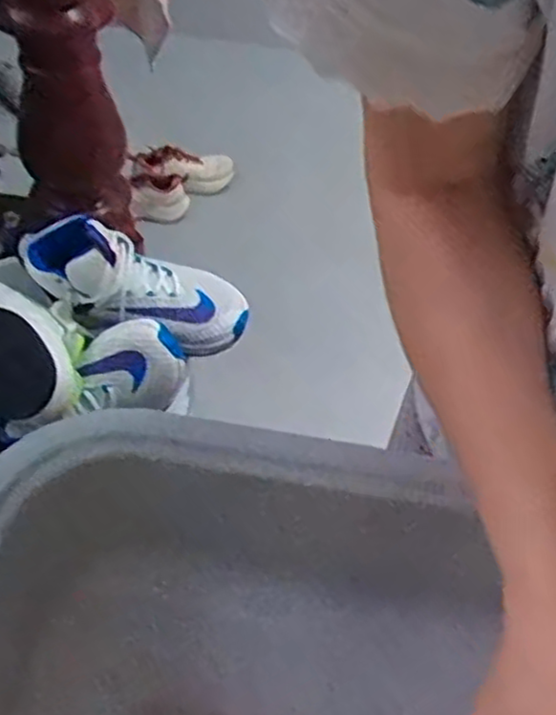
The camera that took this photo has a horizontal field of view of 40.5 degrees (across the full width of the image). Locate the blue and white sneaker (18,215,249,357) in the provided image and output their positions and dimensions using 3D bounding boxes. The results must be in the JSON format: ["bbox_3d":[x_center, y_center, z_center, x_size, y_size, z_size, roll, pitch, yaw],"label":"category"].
[{"bbox_3d":[-0.166,-0.094,0.874,0.266,0.111,0.121,14,49,7],"label":"blue and white sneaker"}]

